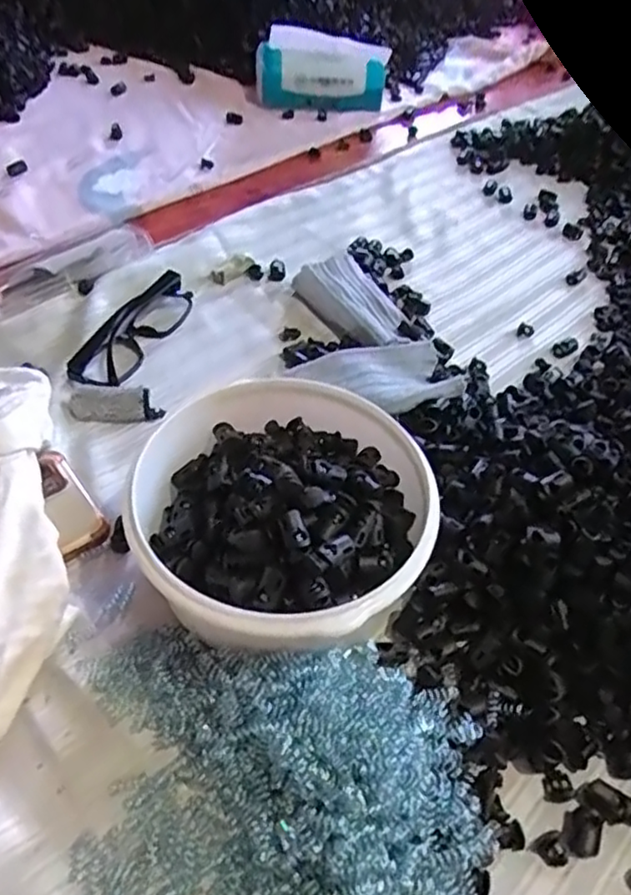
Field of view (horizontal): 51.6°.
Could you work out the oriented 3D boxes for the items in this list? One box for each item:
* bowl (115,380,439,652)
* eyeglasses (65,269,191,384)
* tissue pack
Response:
[{"bbox_3d":[-0.012,0.039,0.373,0.155,0.079,0.154,2,48,-2],"label":"bowl"},{"bbox_3d":[-0.138,-0.096,0.507,0.033,0.022,0.129,19,50,13],"label":"eyeglasses"},{"bbox_3d":[0.006,-0.467,0.820,0.158,0.077,0.070,5,48,1],"label":"tissue pack"}]

